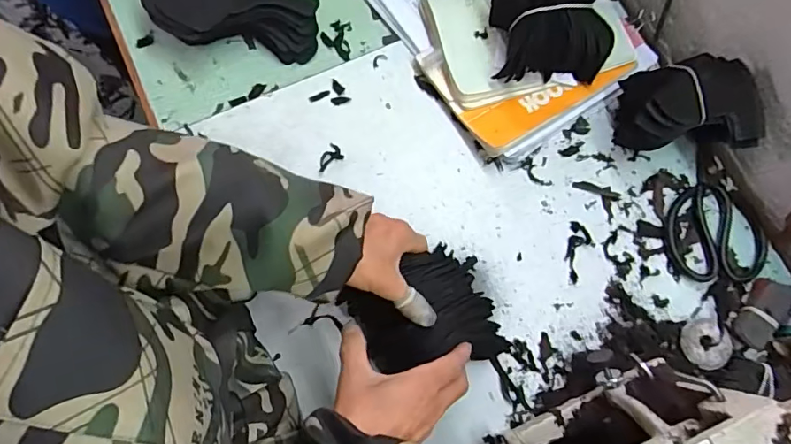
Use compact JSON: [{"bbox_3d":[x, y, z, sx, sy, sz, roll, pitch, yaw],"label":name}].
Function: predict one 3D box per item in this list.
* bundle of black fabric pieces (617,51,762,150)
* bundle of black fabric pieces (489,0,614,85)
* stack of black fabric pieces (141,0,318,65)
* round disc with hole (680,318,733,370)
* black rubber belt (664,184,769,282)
[{"bbox_3d":[0.290,-0.117,0.502,0.118,0.088,0.090,11,78,2],"label":"bundle of black fabric pieces"},{"bbox_3d":[0.163,-0.197,0.501,0.120,0.079,0.088,-4,78,-1],"label":"bundle of black fabric pieces"},{"bbox_3d":[-0.173,-0.225,0.539,0.175,0.056,0.078,4,78,1],"label":"stack of black fabric pieces"},{"bbox_3d":[0.309,0.121,0.497,0.050,0.008,0.046,0,78,0],"label":"round disc with hole"},{"bbox_3d":[0.330,0.020,0.527,0.092,0.017,0.108,-41,80,-7],"label":"black rubber belt"}]

